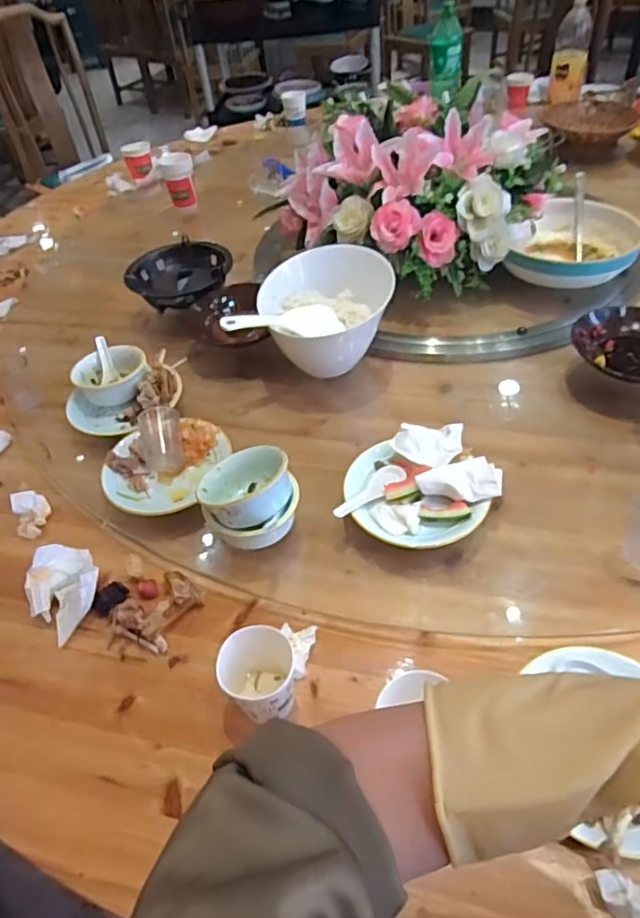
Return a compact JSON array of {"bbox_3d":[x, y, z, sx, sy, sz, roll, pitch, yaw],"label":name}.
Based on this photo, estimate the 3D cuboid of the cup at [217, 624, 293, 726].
[{"bbox_3d":[-0.058,0.210,0.563,0.065,0.080,0.065,-3,45,3],"label":"cup"}]

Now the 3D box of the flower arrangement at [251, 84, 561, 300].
[{"bbox_3d":[0.188,-0.515,1.090,0.422,0.226,0.436,-34,51,-25],"label":"flower arrangement"}]

